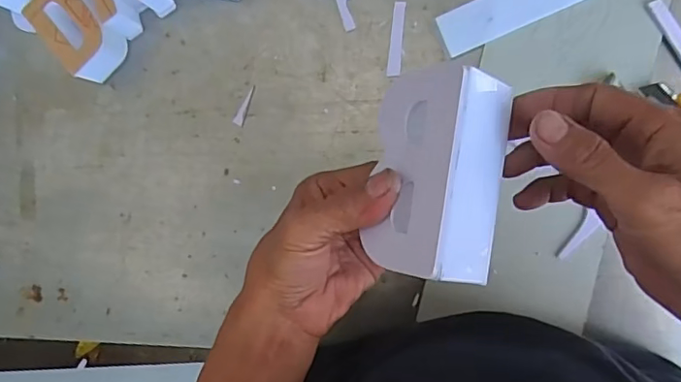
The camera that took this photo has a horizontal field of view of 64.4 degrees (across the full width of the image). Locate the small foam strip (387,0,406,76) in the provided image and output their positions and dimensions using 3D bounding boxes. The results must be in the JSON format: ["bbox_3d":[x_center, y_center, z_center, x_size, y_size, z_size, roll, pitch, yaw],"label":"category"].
[{"bbox_3d":[0.051,-0.138,0.488,0.011,0.004,0.066,5,93,9],"label":"small foam strip"}]

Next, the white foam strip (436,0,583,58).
[{"bbox_3d":[0.152,-0.162,0.470,0.131,0.005,0.039,-22,88,9],"label":"white foam strip"}]

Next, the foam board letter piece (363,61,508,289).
[{"bbox_3d":[0.051,-0.008,0.295,0.062,0.047,0.107,6,85,50],"label":"foam board letter piece"}]

